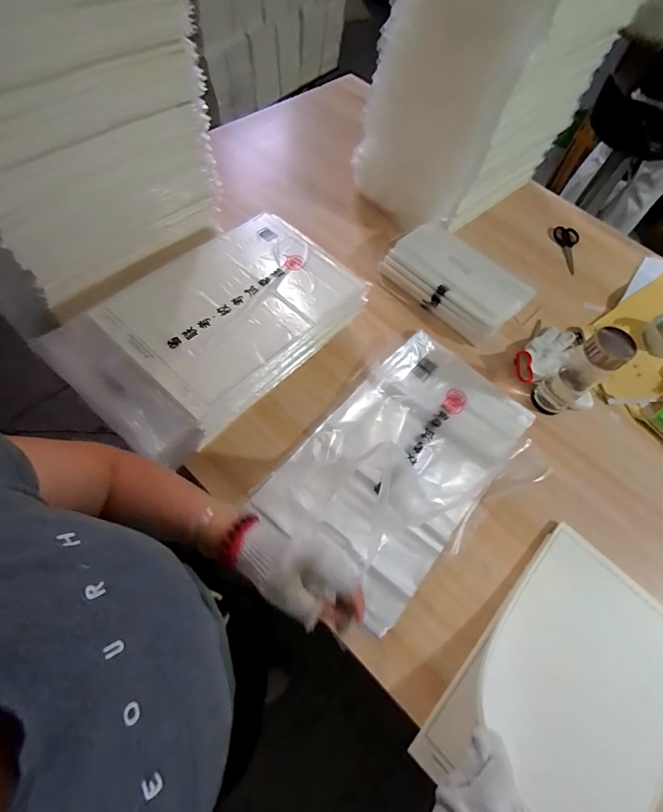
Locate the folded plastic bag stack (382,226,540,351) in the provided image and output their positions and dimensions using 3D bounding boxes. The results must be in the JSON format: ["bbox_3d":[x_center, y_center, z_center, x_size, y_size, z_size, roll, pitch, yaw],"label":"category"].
[{"bbox_3d":[0.264,-0.273,0.856,0.299,0.094,0.153,43,66,16],"label":"folded plastic bag stack"}]

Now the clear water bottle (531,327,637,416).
[{"bbox_3d":[0.451,-0.062,0.703,0.075,0.194,0.066,-29,68,-19],"label":"clear water bottle"}]

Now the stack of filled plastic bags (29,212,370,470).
[{"bbox_3d":[-0.194,-0.142,0.690,0.281,0.143,0.482,40,66,14],"label":"stack of filled plastic bags"}]

